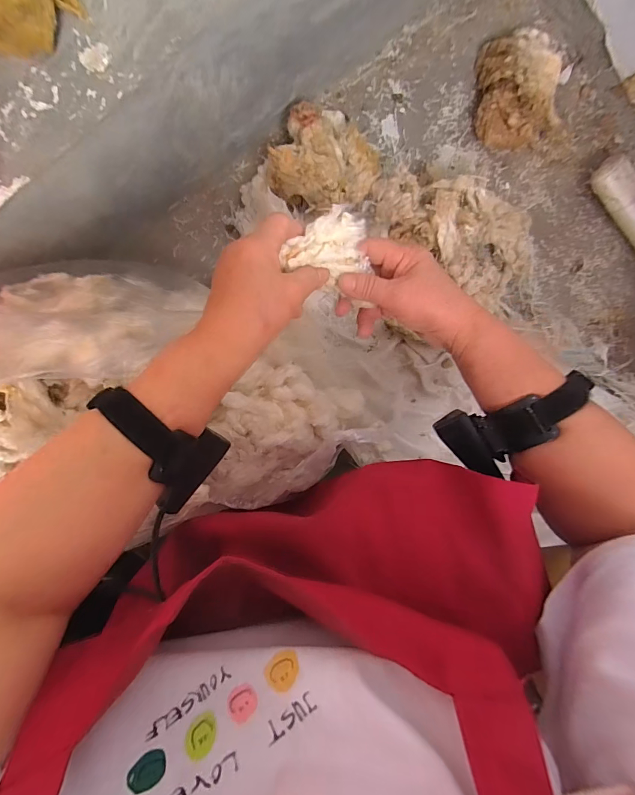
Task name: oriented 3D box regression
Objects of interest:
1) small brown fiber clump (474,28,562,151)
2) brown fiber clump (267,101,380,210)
[{"bbox_3d":[0.261,-0.399,0.496,0.107,0.065,0.138,-10,97,1],"label":"small brown fiber clump"},{"bbox_3d":[0.012,-0.296,0.490,0.122,0.092,0.119,0,97,-1],"label":"brown fiber clump"}]

